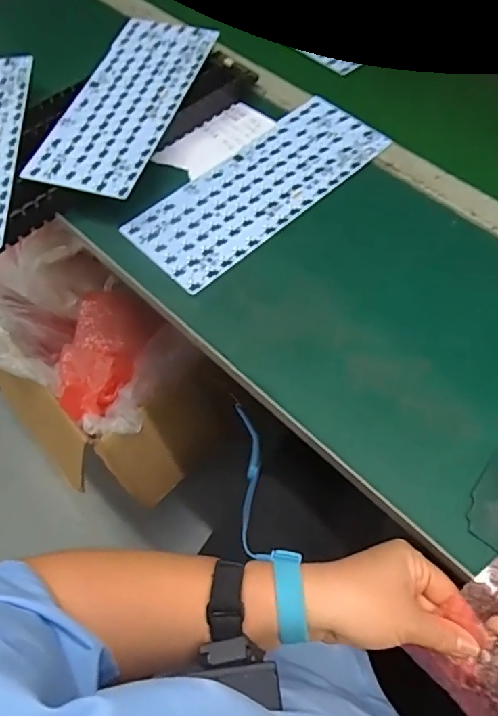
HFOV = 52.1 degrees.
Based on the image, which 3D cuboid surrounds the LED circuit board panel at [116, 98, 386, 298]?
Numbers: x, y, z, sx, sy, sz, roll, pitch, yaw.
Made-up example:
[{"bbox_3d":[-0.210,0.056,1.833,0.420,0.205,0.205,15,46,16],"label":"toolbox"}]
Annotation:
[{"bbox_3d":[0.016,-0.191,0.564,0.305,0.004,0.120,-41,68,-19],"label":"LED circuit board panel"}]

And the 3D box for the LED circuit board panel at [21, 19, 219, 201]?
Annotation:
[{"bbox_3d":[-0.139,-0.303,0.593,0.118,0.006,0.306,13,62,7],"label":"LED circuit board panel"}]

